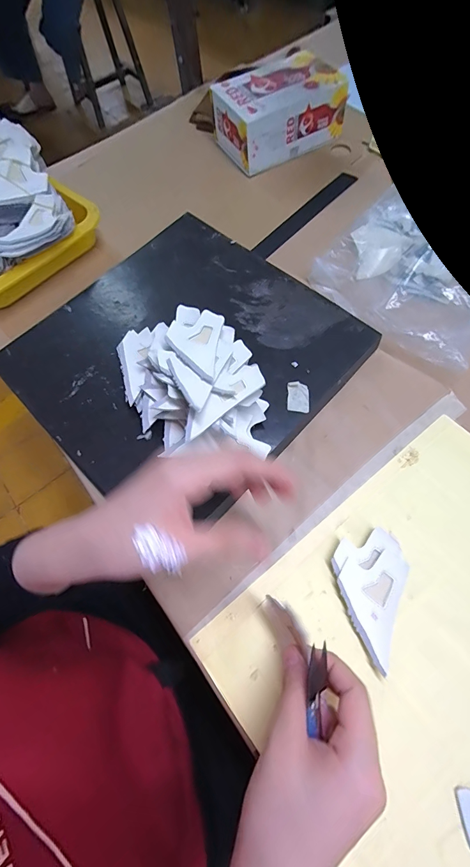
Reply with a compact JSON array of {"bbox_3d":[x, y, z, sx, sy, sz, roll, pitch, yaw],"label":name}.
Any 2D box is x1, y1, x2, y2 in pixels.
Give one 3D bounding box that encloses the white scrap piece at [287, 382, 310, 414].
[{"bbox_3d":[0.061,-0.035,0.347,0.021,0.004,0.031,2,73,2],"label":"white scrap piece"}]

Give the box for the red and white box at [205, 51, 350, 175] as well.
[{"bbox_3d":[0.058,-0.451,0.502,0.151,0.070,0.115,-31,70,-9],"label":"red and white box"}]

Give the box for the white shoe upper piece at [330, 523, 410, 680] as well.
[{"bbox_3d":[0.117,0.130,0.291,0.056,0.013,0.091,-16,68,-3],"label":"white shoe upper piece"}]

